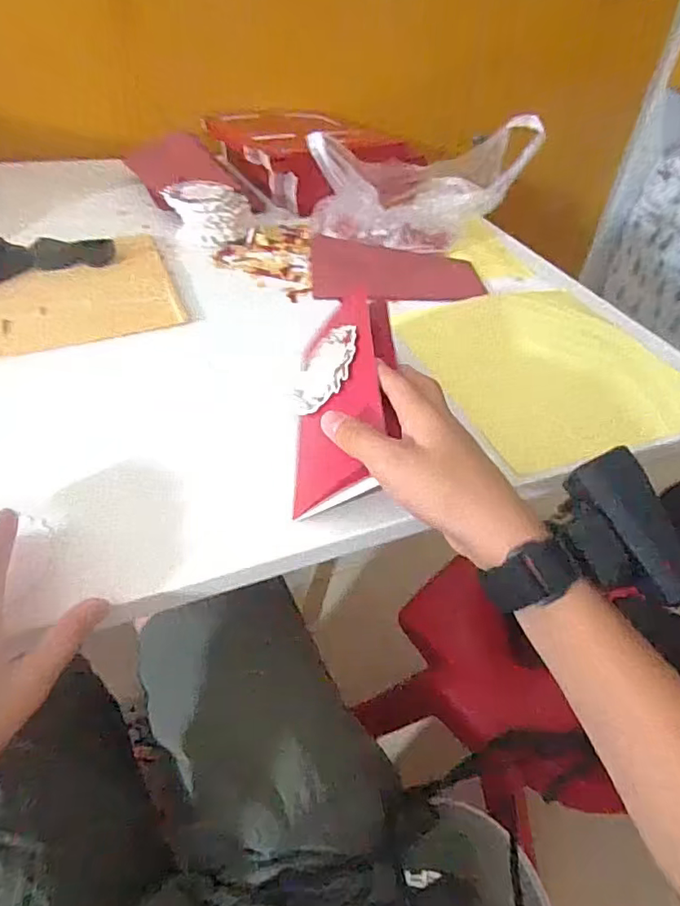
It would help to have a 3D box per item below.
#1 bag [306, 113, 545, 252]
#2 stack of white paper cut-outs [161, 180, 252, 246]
[{"bbox_3d":[0.079,-0.285,0.588,0.224,0.129,0.078,-4,43,-9],"label":"bag"},{"bbox_3d":[-0.145,-0.262,0.603,0.083,0.051,0.068,26,47,22],"label":"stack of white paper cut-outs"}]

